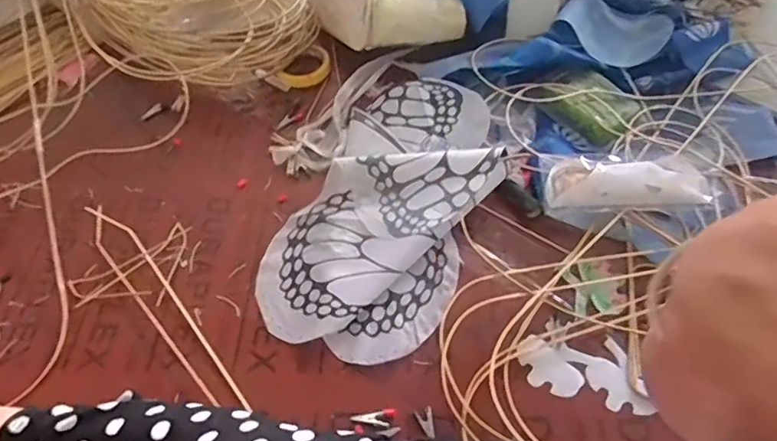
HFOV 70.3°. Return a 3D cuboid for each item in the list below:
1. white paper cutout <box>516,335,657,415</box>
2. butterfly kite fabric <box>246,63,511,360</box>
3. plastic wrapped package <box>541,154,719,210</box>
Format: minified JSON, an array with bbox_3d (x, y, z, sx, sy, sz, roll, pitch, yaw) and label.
[{"bbox_3d":[0.217,0.172,0.622,0.132,0.010,0.081,0,54,3],"label":"white paper cutout"},{"bbox_3d":[0.004,-0.028,0.747,0.246,0.059,0.437,20,57,17],"label":"butterfly kite fabric"},{"bbox_3d":[0.307,-0.044,0.725,0.195,0.054,0.074,2,54,4],"label":"plastic wrapped package"}]

